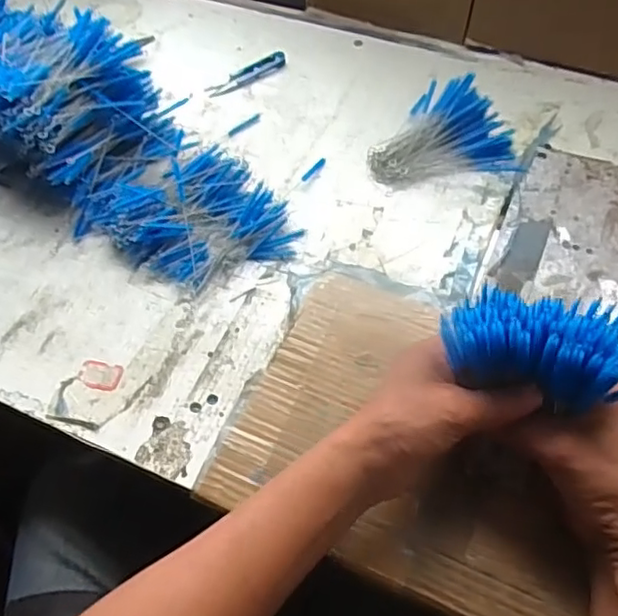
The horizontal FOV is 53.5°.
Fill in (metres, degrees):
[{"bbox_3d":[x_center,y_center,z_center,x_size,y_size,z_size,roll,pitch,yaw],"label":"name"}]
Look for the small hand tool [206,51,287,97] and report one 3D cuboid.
[{"bbox_3d":[-0.073,-0.275,0.716,0.104,0.005,0.026,-30,58,-16],"label":"small hand tool"}]

